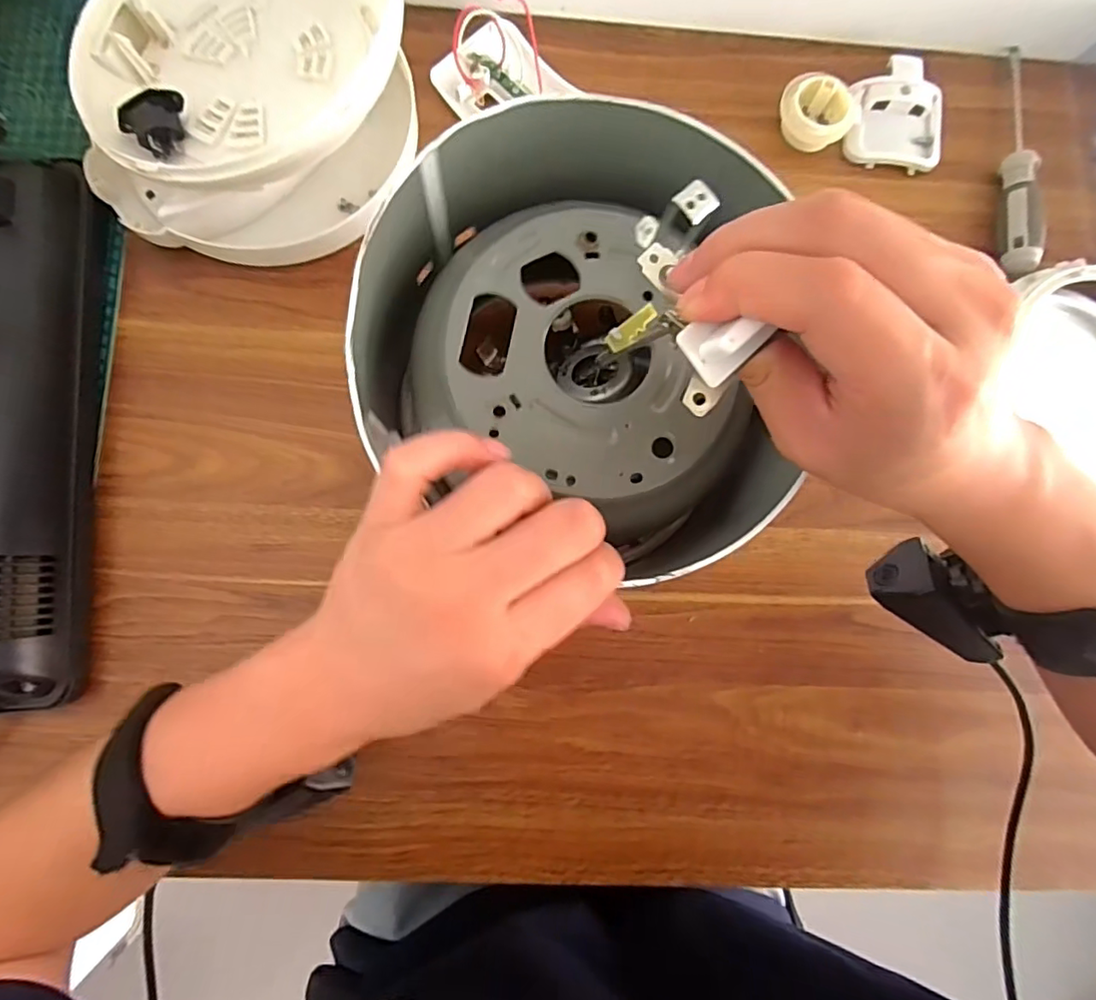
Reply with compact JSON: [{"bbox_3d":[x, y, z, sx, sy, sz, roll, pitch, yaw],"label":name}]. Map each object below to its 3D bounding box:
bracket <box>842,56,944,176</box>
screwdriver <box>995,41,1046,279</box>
[{"bbox_3d":[0.265,-0.289,0.425,0.073,0.021,0.073,9,82,-2],"label":"bracket"},{"bbox_3d":[0.347,-0.258,0.420,0.023,0.029,0.196,8,82,-2],"label":"screwdriver"}]

